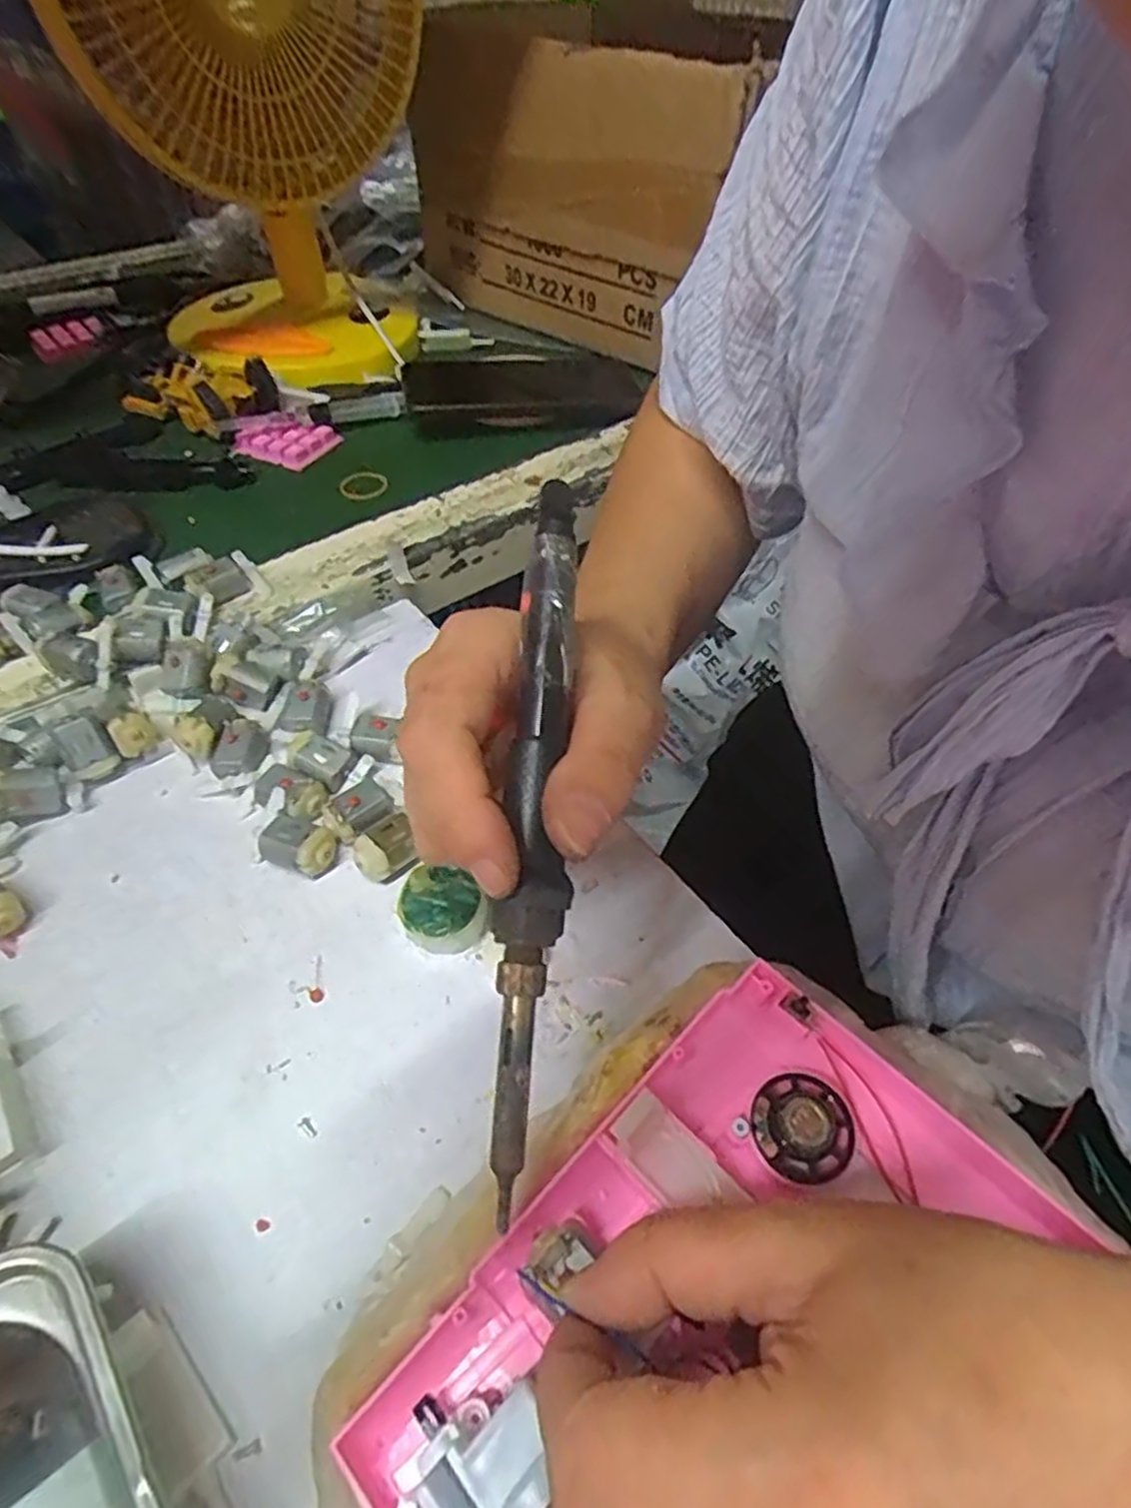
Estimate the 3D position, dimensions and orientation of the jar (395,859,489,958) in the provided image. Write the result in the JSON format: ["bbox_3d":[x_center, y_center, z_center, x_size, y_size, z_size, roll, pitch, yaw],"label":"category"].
[{"bbox_3d":[-0.049,0.059,0.289,0.030,0.020,0.033,0,51,0],"label":"jar"}]

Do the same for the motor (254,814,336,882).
[{"bbox_3d":[-0.109,0.038,0.307,0.031,0.017,0.021,22,54,17],"label":"motor"}]

